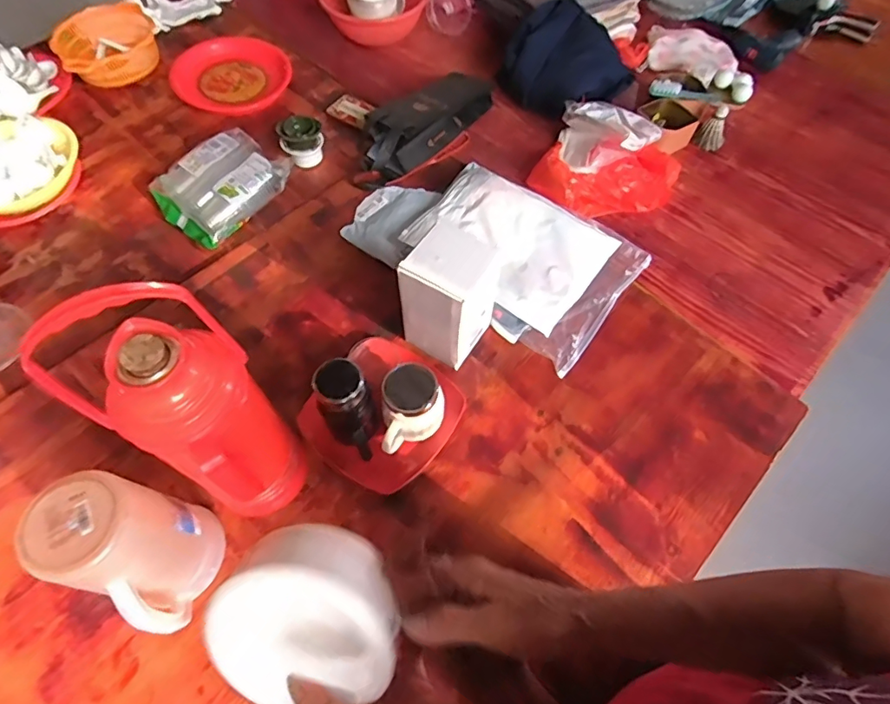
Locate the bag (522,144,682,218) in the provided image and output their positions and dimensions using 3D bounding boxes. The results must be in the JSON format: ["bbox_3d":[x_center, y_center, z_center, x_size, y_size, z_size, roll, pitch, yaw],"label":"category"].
[{"bbox_3d":[0.323,-0.326,0.996,0.295,0.070,0.161,-14,63,-7],"label":"bag"}]

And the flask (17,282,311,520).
[{"bbox_3d":[-0.253,0.082,0.582,0.124,0.409,0.127,0,62,0],"label":"flask"}]

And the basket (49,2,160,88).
[{"bbox_3d":[-0.789,-0.713,1.210,0.222,0.077,0.170,-25,64,-12],"label":"basket"}]

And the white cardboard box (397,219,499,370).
[{"bbox_3d":[0.010,-0.081,0.779,0.097,0.197,0.120,32,67,16],"label":"white cardboard box"}]

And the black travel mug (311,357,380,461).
[{"bbox_3d":[-0.126,0.087,0.709,0.072,0.154,0.101,-24,65,-13],"label":"black travel mug"}]

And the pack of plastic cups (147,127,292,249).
[{"bbox_3d":[-0.440,-0.334,1.011,0.198,0.064,0.239,34,67,17],"label":"pack of plastic cups"}]

